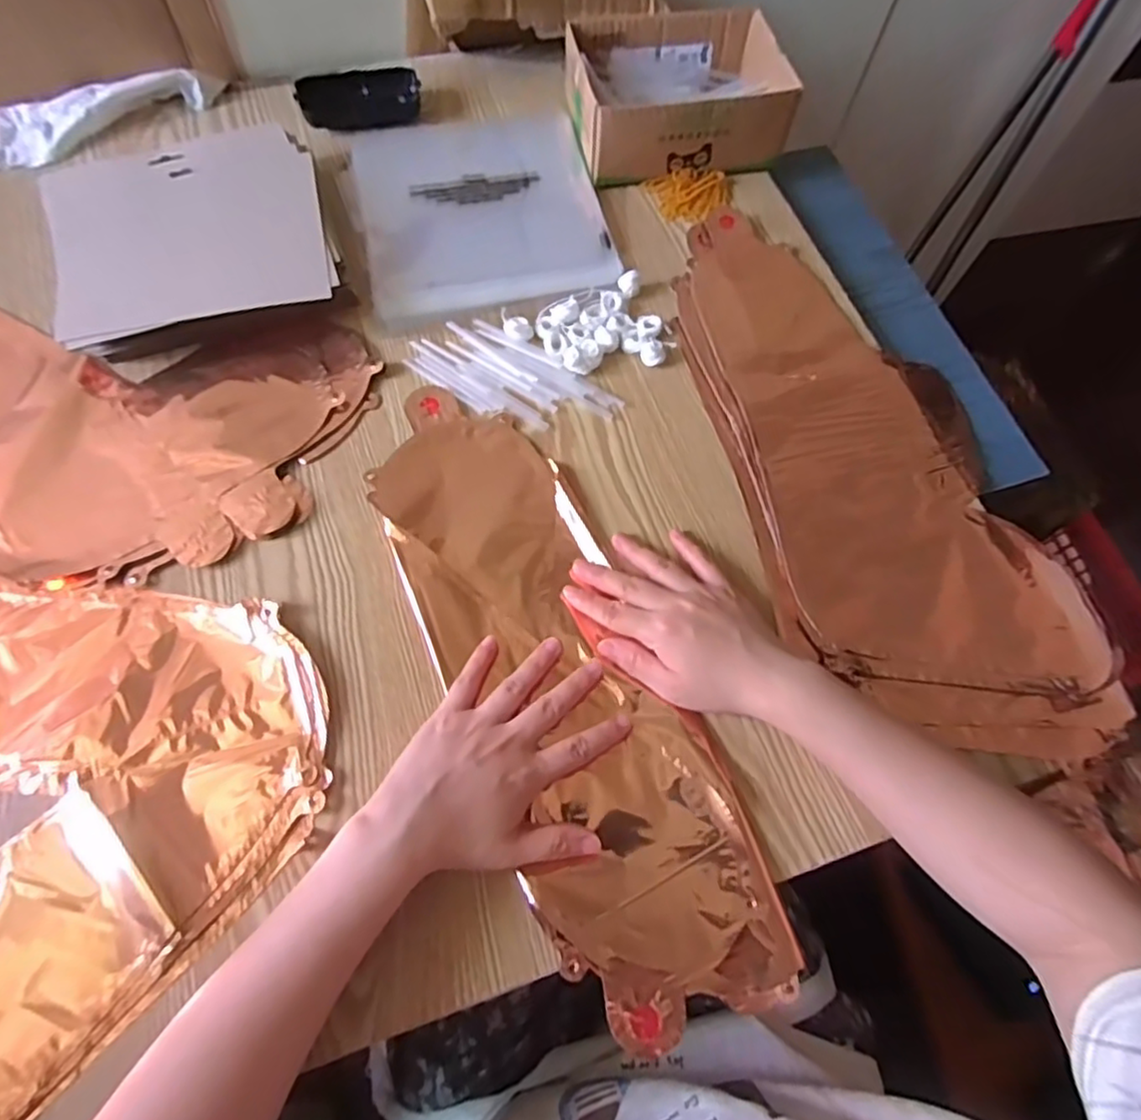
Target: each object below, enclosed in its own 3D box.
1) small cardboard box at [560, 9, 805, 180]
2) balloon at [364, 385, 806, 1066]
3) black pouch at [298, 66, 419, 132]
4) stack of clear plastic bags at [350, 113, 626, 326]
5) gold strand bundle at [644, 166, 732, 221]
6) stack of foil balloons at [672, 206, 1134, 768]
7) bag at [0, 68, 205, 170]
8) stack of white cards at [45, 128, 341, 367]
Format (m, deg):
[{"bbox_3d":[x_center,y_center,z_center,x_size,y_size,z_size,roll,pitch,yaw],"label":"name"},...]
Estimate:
[{"bbox_3d":[0.092,-0.419,0.596,0.182,0.063,0.144,-9,68,-6],"label":"small cardboard box"},{"bbox_3d":[-0.012,0.066,0.431,0.133,0.012,0.432,-24,70,-12],"label":"balloon"},{"bbox_3d":[-0.195,-0.433,0.620,0.109,0.021,0.052,-21,70,-11],"label":"black pouch"},{"bbox_3d":[-0.079,-0.310,0.577,0.201,0.010,0.217,-13,69,-8],"label":"stack of clear plastic bags"},{"bbox_3d":[0.109,-0.324,0.592,0.072,0.013,0.048,-7,68,-6],"label":"gold strand bundle"},{"bbox_3d":[0.216,-0.079,0.497,0.213,0.007,0.465,-17,69,-10],"label":"stack of foil balloons"},{"bbox_3d":[-0.423,-0.401,0.586,0.180,0.026,0.070,-28,72,-14],"label":"bag"},{"bbox_3d":[-0.292,-0.252,0.524,0.195,0.038,0.187,-16,69,-9],"label":"stack of white cards"}]

